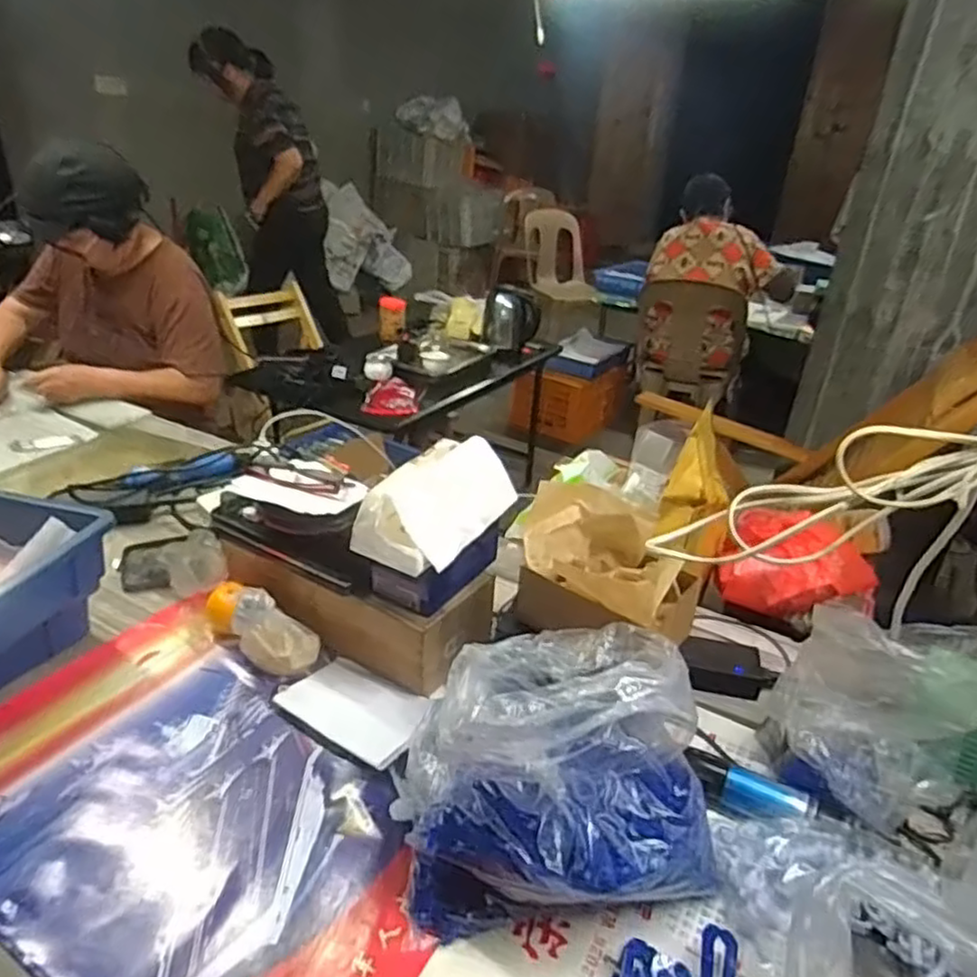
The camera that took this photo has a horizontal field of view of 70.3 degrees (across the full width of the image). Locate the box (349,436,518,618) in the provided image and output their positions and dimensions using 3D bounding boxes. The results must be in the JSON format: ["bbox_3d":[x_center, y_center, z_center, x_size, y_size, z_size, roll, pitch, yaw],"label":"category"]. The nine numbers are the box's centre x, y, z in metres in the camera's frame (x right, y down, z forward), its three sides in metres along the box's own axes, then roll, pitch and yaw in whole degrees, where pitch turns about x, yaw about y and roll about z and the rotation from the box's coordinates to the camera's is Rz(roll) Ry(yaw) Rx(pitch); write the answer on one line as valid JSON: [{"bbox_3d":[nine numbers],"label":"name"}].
[{"bbox_3d":[-0.054,0.042,0.746,0.098,0.143,0.162,19,31,25],"label":"box"}]

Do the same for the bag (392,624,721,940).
[{"bbox_3d":[0.058,0.222,0.565,0.239,0.207,0.181,1,26,-7],"label":"bag"}]

